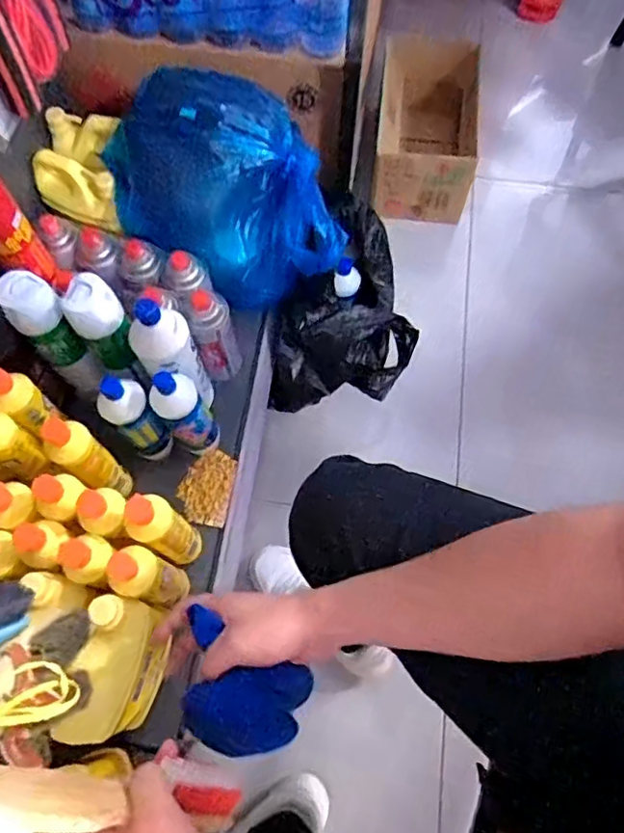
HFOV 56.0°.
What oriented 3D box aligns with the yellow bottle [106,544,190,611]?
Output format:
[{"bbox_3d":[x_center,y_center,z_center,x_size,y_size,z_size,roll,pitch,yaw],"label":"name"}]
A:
[{"bbox_3d":[-0.192,0.198,0.713,0.052,0.188,0.055,0,68,-1],"label":"yellow bottle"}]

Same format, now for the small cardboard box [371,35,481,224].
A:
[{"bbox_3d":[0.247,-0.612,1.260,0.212,0.209,0.337,7,68,2],"label":"small cardboard box"}]

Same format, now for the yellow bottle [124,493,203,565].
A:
[{"bbox_3d":[-0.179,0.144,0.728,0.048,0.206,0.057,42,73,15],"label":"yellow bottle"}]

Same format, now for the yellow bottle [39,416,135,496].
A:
[{"bbox_3d":[-0.283,0.059,0.747,0.048,0.193,0.051,0,68,-1],"label":"yellow bottle"}]

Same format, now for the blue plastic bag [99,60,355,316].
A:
[{"bbox_3d":[-0.114,-0.319,0.855,0.341,0.236,0.231,11,68,4],"label":"blue plastic bag"}]

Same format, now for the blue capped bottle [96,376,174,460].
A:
[{"bbox_3d":[-0.234,0.011,0.799,0.057,0.195,0.055,0,68,-1],"label":"blue capped bottle"}]

